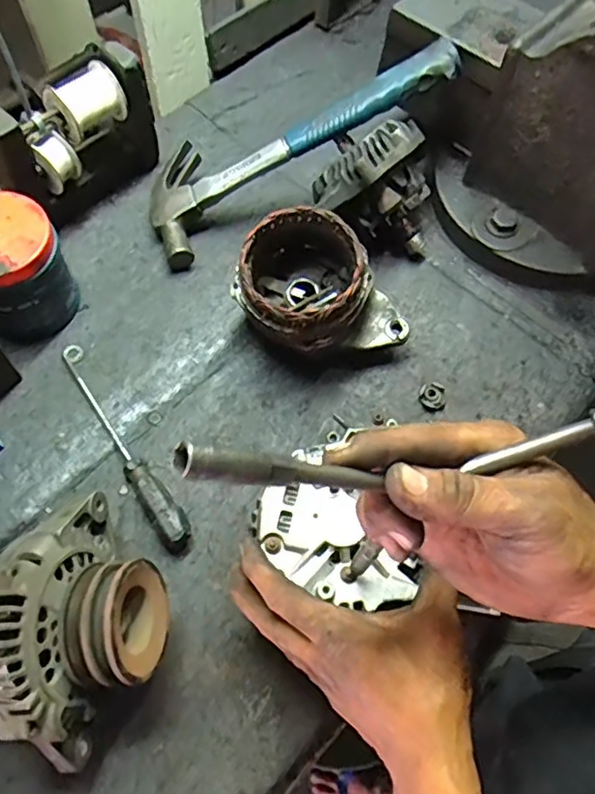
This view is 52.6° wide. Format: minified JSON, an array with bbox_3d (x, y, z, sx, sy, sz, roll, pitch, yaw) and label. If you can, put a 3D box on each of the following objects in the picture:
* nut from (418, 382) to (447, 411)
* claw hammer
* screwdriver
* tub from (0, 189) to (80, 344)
[{"bbox_3d":[0.128,0.000,0.569,0.024,0.011,0.026,1,63,-3],"label":"nut"},{"bbox_3d":[-0.002,-0.255,0.603,0.330,0.026,0.125,-25,64,13],"label":"claw hammer"},{"bbox_3d":[-0.153,0.043,0.531,0.026,0.027,0.218,-31,68,-18],"label":"screwdriver"},{"bbox_3d":[-0.258,-0.117,0.552,0.088,0.102,0.091,1,63,-3],"label":"tub"}]

